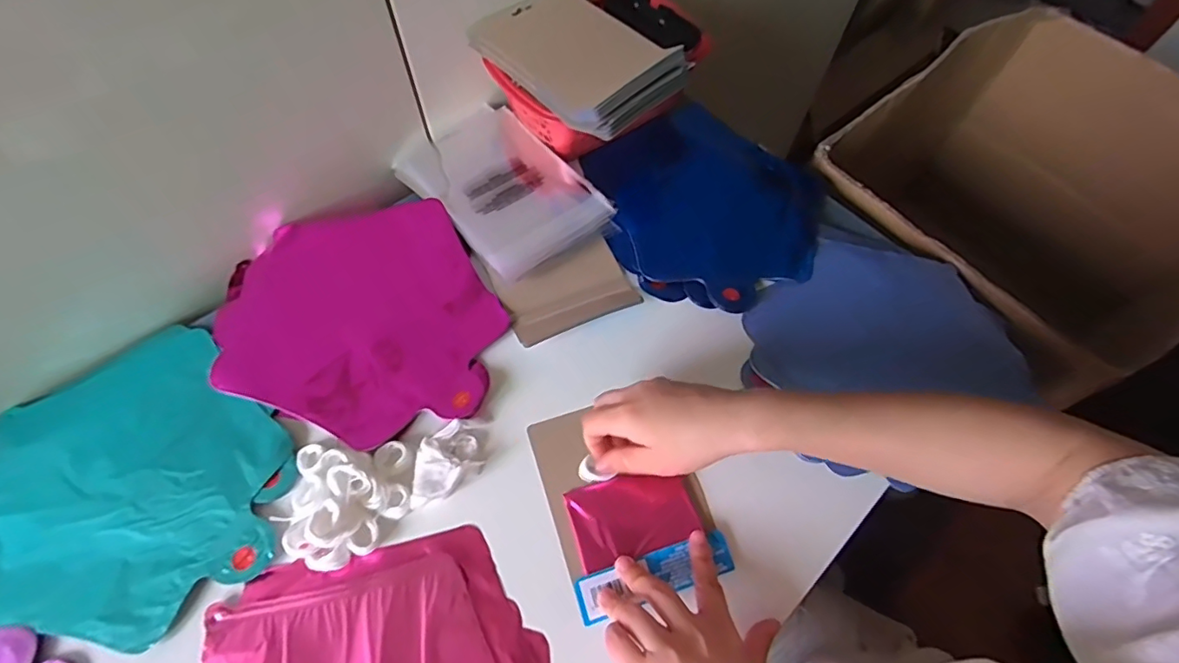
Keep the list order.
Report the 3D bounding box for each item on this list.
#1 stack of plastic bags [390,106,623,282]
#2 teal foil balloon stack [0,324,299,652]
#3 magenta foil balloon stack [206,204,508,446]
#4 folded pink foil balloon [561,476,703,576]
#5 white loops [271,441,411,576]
[{"bbox_3d":[-0.093,-0.150,0.542,0.132,0.025,0.223,-33,67,-18],"label":"stack of plastic bags"},{"bbox_3d":[-0.357,0.118,0.411,0.229,0.021,0.238,-36,68,-19],"label":"teal foil balloon stack"},{"bbox_3d":[-0.202,-0.015,0.473,0.236,0.018,0.220,-8,62,-6],"label":"magenta foil balloon stack"},{"bbox_3d":[0.033,0.138,0.412,0.091,0.011,0.057,-15,63,-9],"label":"folded pink foil balloon"},{"bbox_3d":[-0.178,0.122,0.393,0.085,0.022,0.085,1,61,-1],"label":"white loops"}]

